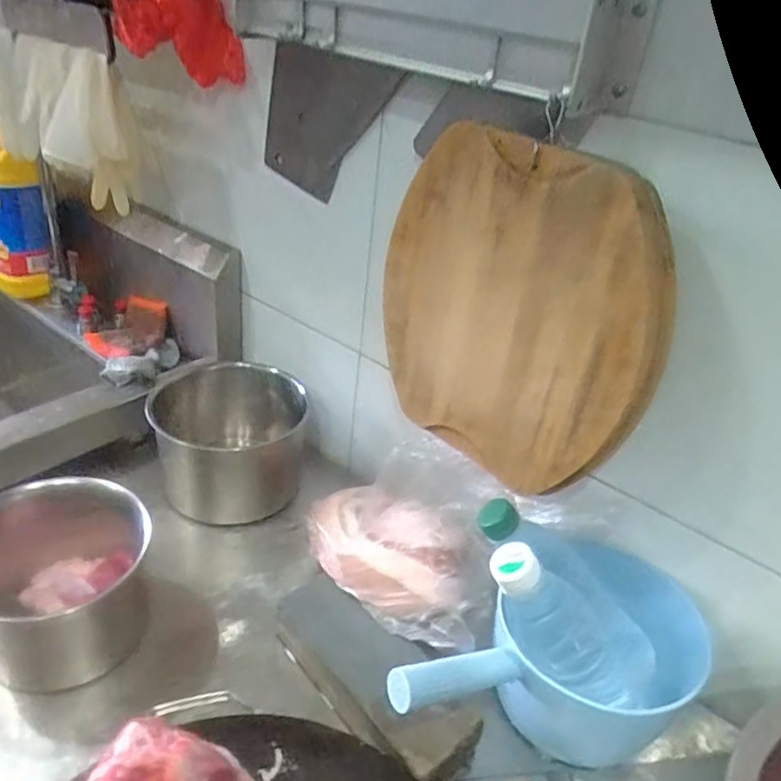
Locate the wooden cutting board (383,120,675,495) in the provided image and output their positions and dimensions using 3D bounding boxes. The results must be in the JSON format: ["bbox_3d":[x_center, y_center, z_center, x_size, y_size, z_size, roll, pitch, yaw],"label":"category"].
[{"bbox_3d":[0.090,-0.060,0.517,0.244,0.259,0.035,30,39,30],"label":"wooden cutting board"}]

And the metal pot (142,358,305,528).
[{"bbox_3d":[-0.189,0.055,0.755,0.166,0.131,0.158,-3,35,-16],"label":"metal pot"}]

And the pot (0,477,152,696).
[{"bbox_3d":[-0.300,0.163,0.587,0.166,0.112,0.171,5,33,-3],"label":"pot"}]

